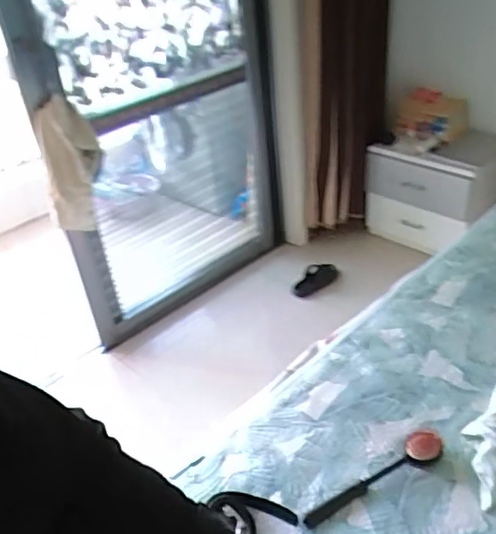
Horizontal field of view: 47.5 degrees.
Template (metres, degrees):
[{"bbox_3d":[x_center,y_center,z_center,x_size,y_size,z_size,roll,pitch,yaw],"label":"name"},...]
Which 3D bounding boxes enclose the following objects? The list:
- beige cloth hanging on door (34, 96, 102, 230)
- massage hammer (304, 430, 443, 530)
[{"bbox_3d":[-0.565,-0.304,1.821,0.204,0.418,0.211,-15,35,-13],"label":"beige cloth hanging on door"},{"bbox_3d":[0.269,0.443,1.192,0.360,0.041,0.067,-21,36,-21],"label":"massage hammer"}]

